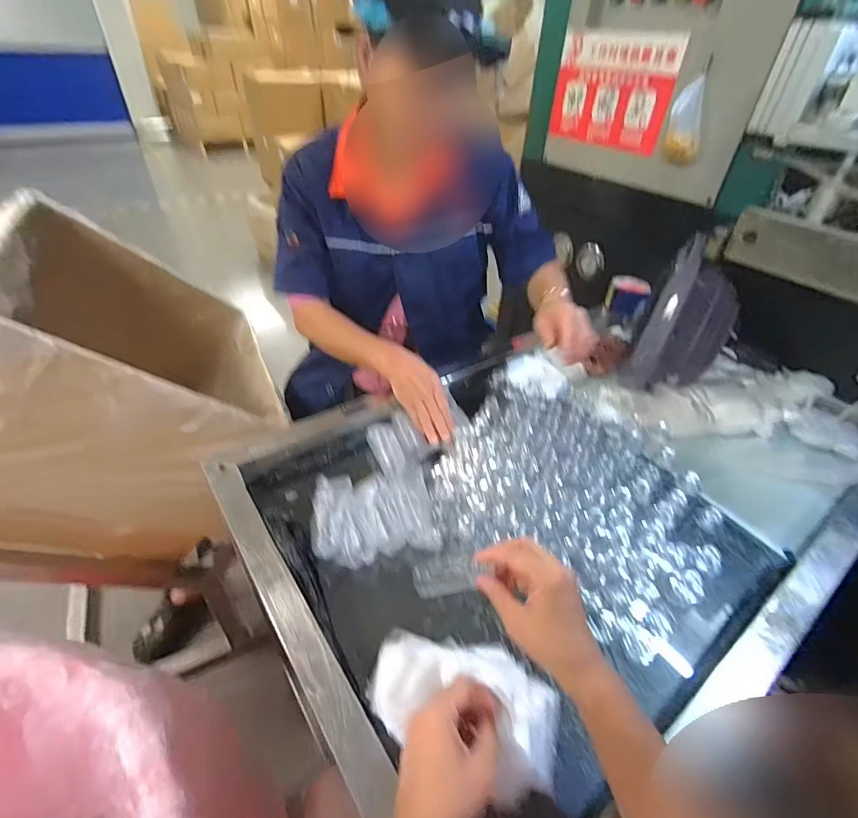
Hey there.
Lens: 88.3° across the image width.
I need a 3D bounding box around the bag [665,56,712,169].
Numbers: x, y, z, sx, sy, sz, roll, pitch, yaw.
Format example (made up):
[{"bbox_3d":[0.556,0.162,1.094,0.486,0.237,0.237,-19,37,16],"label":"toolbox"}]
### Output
[{"bbox_3d":[0.508,-0.566,0.864,0.072,0.148,0.041,21,43,19],"label":"bag"}]

